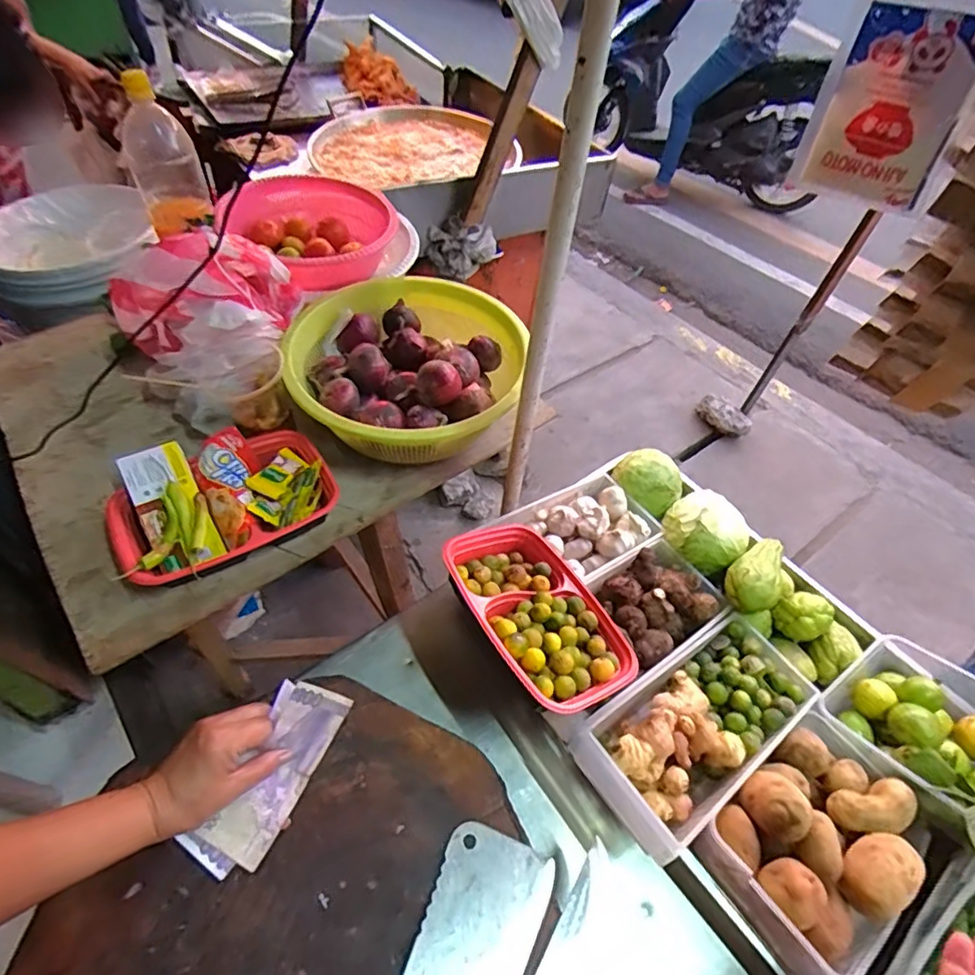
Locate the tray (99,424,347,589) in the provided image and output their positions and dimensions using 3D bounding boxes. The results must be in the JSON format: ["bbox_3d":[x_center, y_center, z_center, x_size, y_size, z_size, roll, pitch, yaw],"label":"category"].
[{"bbox_3d":[-0.287,0.014,0.622,0.223,0.060,0.155,-25,59,-21],"label":"tray"}]

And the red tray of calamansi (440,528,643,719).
[{"bbox_3d":[0.053,0.131,0.606,0.142,0.038,0.218,-11,47,-33],"label":"red tray of calamansi"}]

